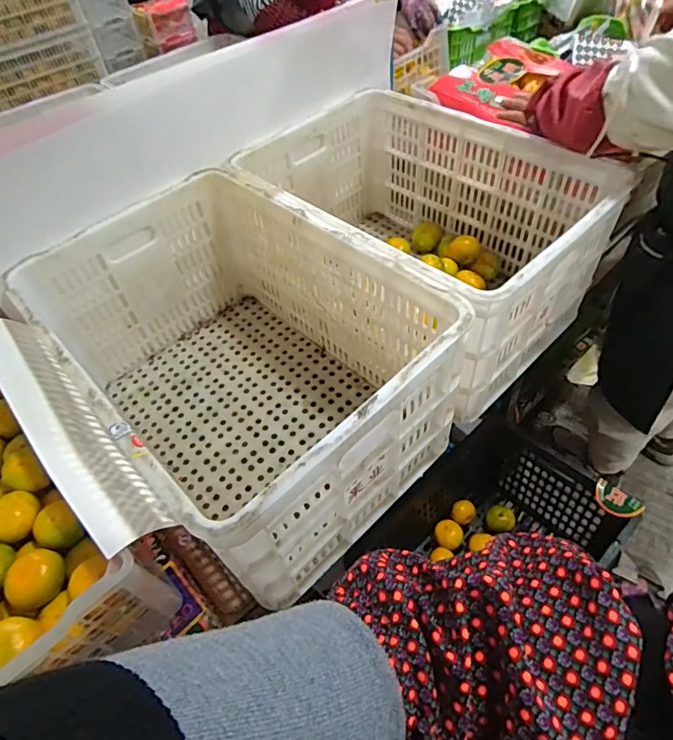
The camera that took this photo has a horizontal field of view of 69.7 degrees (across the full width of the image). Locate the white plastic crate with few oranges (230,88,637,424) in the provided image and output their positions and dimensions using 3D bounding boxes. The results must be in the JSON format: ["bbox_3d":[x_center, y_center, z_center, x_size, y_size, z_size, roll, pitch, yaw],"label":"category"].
[{"bbox_3d":[0.153,-0.261,0.952,0.418,0.305,0.603,-36,57,-22],"label":"white plastic crate with few oranges"}]

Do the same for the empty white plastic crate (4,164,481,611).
[{"bbox_3d":[-0.156,-0.015,0.784,0.407,0.312,0.603,-38,57,-23],"label":"empty white plastic crate"}]

